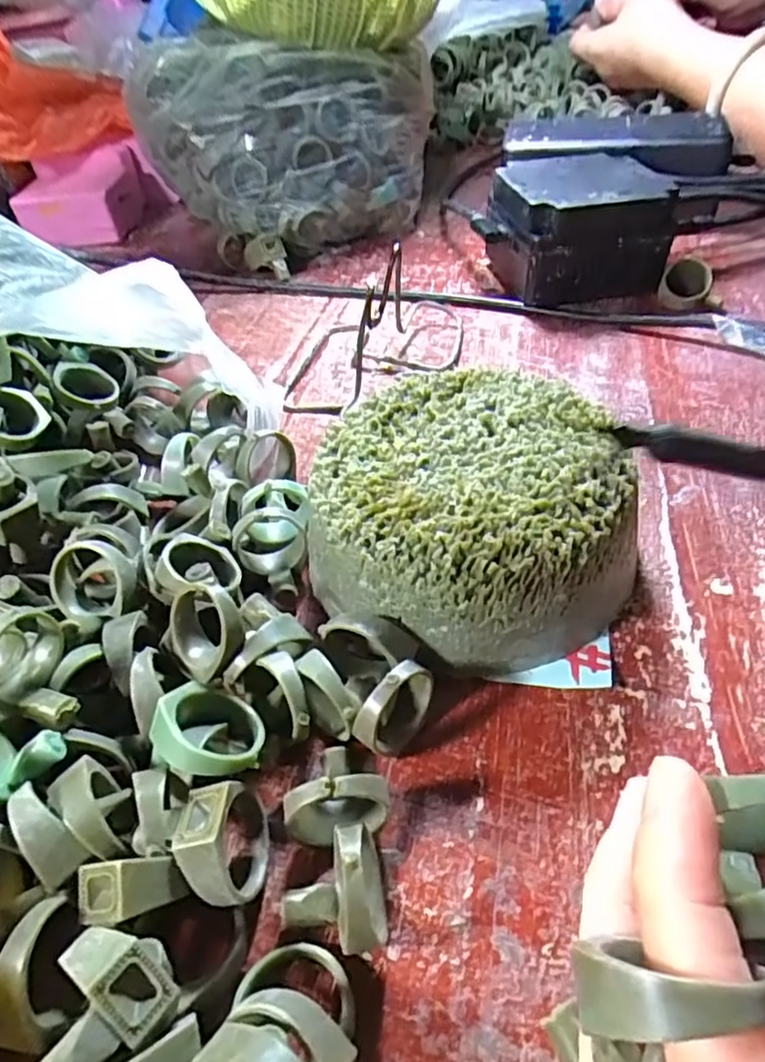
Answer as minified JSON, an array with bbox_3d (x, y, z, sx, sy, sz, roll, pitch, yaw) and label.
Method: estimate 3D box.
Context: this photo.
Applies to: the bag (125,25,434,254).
[{"bbox_3d":[-0.061,-0.258,0.426,0.165,0.112,0.132,14,51,19],"label":"bag"}]

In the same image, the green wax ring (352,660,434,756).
[{"bbox_3d":[0.004,0.048,0.177,0.008,0.030,0.027,32,57,31],"label":"green wax ring"}]

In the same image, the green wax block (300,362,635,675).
[{"bbox_3d":[0.030,-0.008,0.215,0.101,0.046,0.100,-1,48,6],"label":"green wax block"}]

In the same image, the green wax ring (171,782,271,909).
[{"bbox_3d":[-0.038,0.077,0.155,0.016,0.028,0.024,0,46,6],"label":"green wax ring"}]

